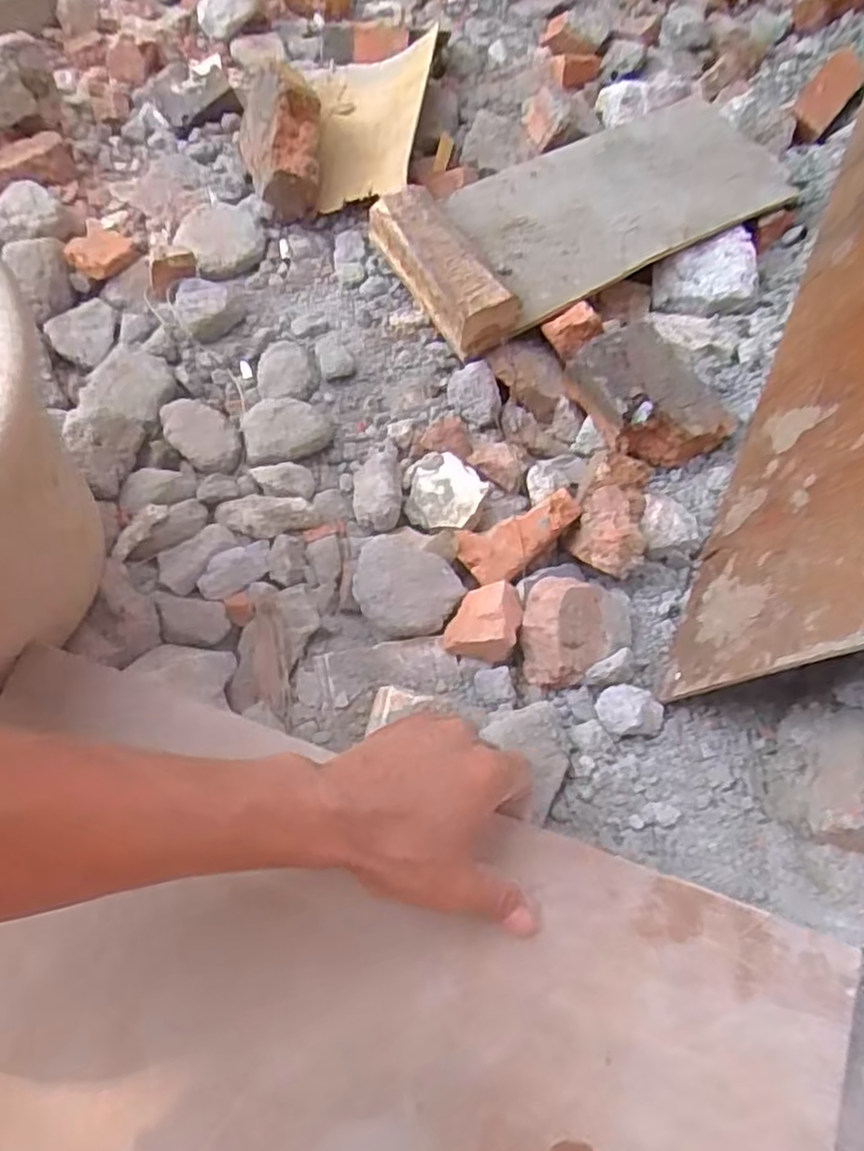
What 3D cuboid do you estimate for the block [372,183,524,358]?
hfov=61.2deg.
[{"bbox_3d":[0.009,-0.260,0.614,0.062,0.054,0.153,-36,83,-16],"label":"block"}]

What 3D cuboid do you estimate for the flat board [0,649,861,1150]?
[{"bbox_3d":[-0.067,0.244,0.345,0.464,0.016,0.296,17,72,10],"label":"flat board"}]

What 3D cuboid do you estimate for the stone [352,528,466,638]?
[{"bbox_3d":[-0.021,0.003,0.511,0.070,0.035,0.077,0,63,0],"label":"stone"}]

